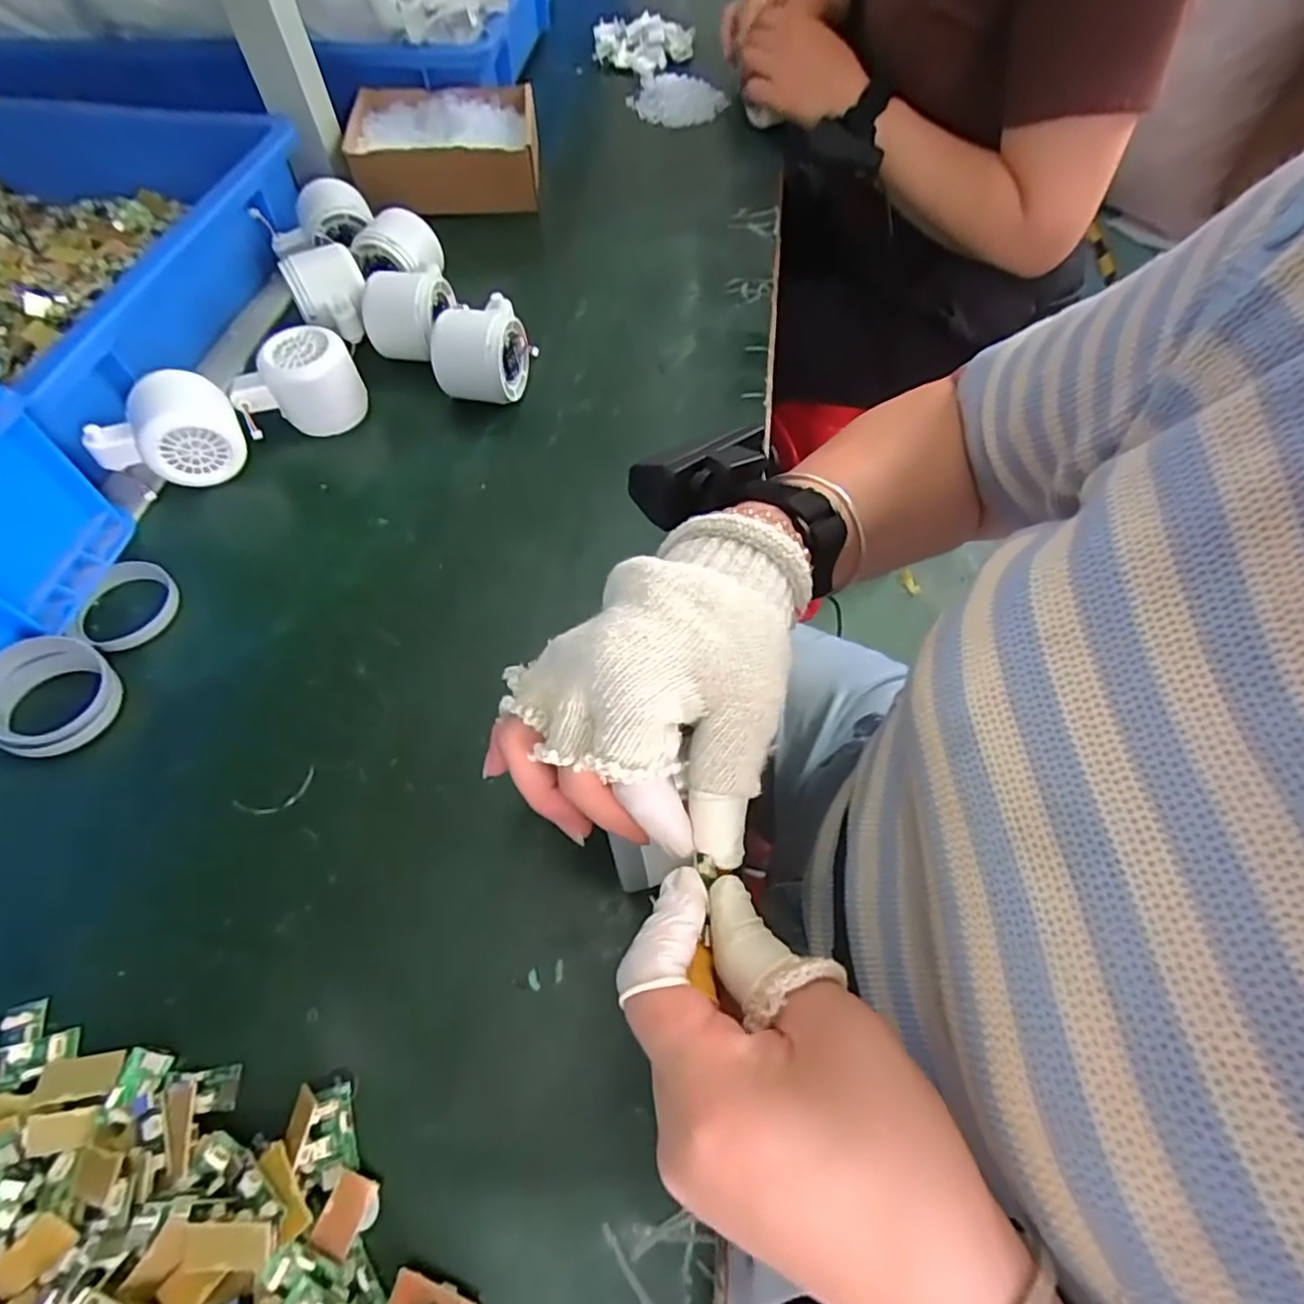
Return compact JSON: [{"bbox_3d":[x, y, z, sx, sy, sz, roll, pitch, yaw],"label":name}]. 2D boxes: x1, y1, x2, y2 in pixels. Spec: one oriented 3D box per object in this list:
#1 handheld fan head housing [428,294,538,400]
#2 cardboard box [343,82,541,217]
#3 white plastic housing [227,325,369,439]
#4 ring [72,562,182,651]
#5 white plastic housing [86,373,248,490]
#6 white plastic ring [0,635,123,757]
[{"bbox_3d":[-0.120,-0.218,0.462,0.057,0.056,0.054,12,61,9],"label":"handheld fan head housing"},{"bbox_3d":[-0.194,-0.470,0.610,0.166,0.052,0.124,-6,60,-2],"label":"cardboard box"},{"bbox_3d":[-0.244,-0.179,0.449,0.081,0.055,0.058,-31,64,-15],"label":"white plastic housing"},{"bbox_3d":[-0.316,-0.027,0.388,0.057,0.014,0.057,-1,60,1],"label":"ring"},{"bbox_3d":[-0.316,-0.140,0.423,0.082,0.062,0.045,-29,63,-14],"label":"white plastic housing"},{"bbox_3d":[-0.325,0.025,0.345,0.055,0.030,0.056,-1,60,1],"label":"white plastic ring"}]

